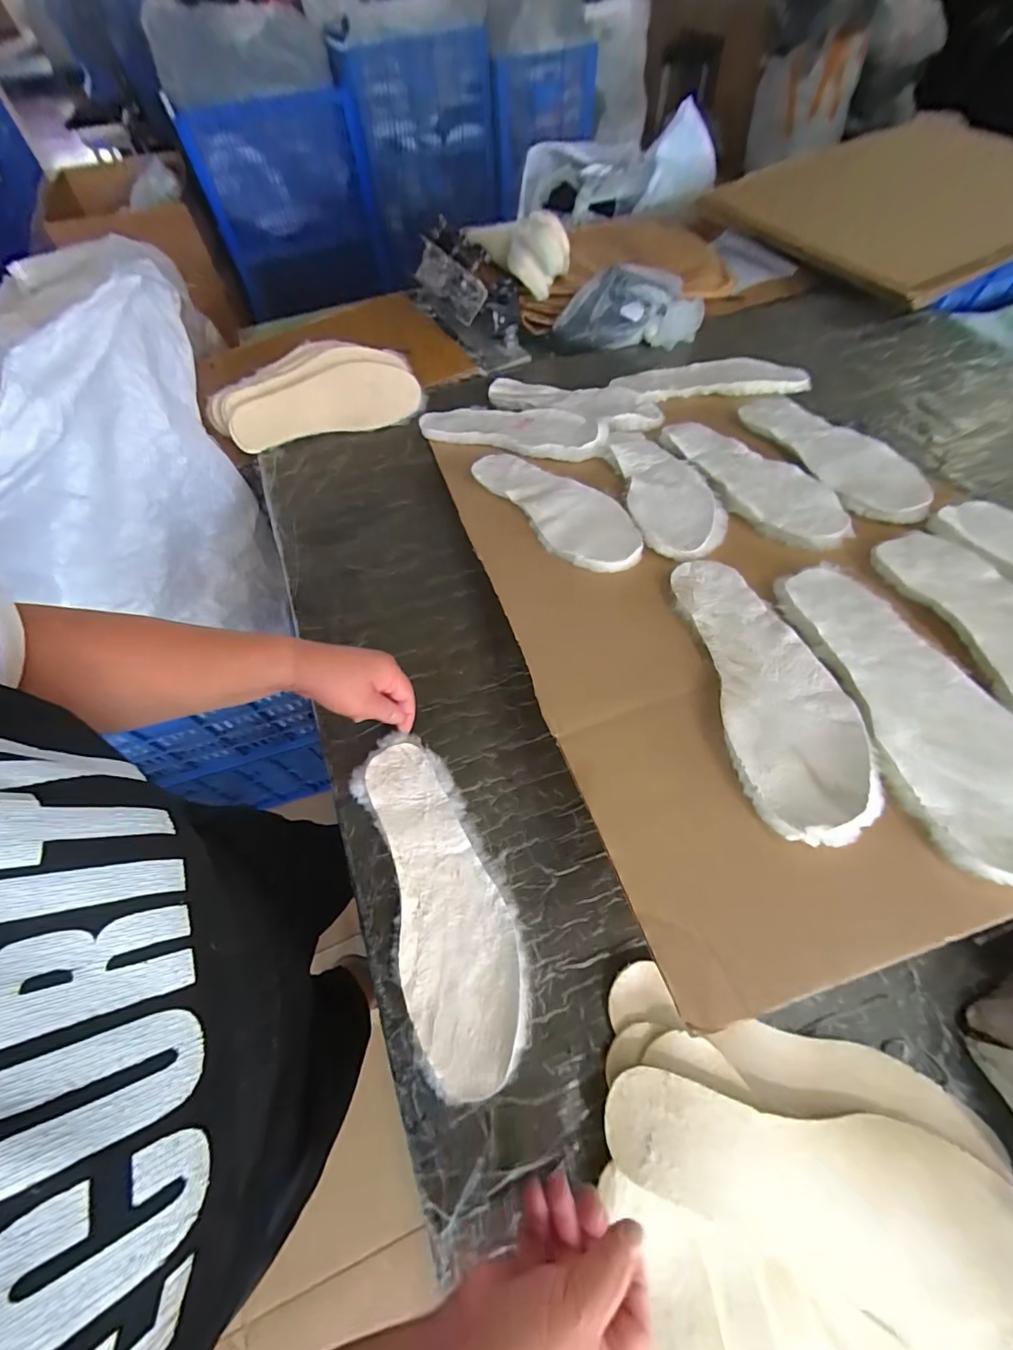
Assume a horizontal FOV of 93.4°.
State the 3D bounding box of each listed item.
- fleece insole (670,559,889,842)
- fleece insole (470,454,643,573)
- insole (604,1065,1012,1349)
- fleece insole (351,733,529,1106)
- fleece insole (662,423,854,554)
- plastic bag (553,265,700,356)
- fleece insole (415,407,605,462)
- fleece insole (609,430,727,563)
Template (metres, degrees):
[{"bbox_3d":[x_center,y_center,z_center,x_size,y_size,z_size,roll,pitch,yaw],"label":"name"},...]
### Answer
[{"bbox_3d":[0.216,0.000,0.398,0.093,0.016,0.275,-7,51,6],"label":"fleece insole"},{"bbox_3d":[0.061,-0.210,0.582,0.096,0.018,0.271,-34,56,-6],"label":"fleece insole"},{"bbox_3d":[0.202,0.343,0.313,0.265,0.013,0.097,10,62,2],"label":"insole"},{"bbox_3d":[-0.058,0.184,0.418,0.098,0.017,0.285,-20,62,-8],"label":"fleece insole"},{"bbox_3d":[0.289,-0.234,0.560,0.097,0.013,0.270,-20,53,-1],"label":"fleece insole"},{"bbox_3d":[0.209,-0.623,0.821,0.246,0.095,0.106,-4,61,1],"label":"plastic bag"},{"bbox_3d":[0.006,-0.362,0.696,0.283,0.016,0.092,14,68,18],"label":"fleece insole"},{"bbox_3d":[0.189,-0.234,0.581,0.096,0.016,0.268,-9,54,3],"label":"fleece insole"}]

